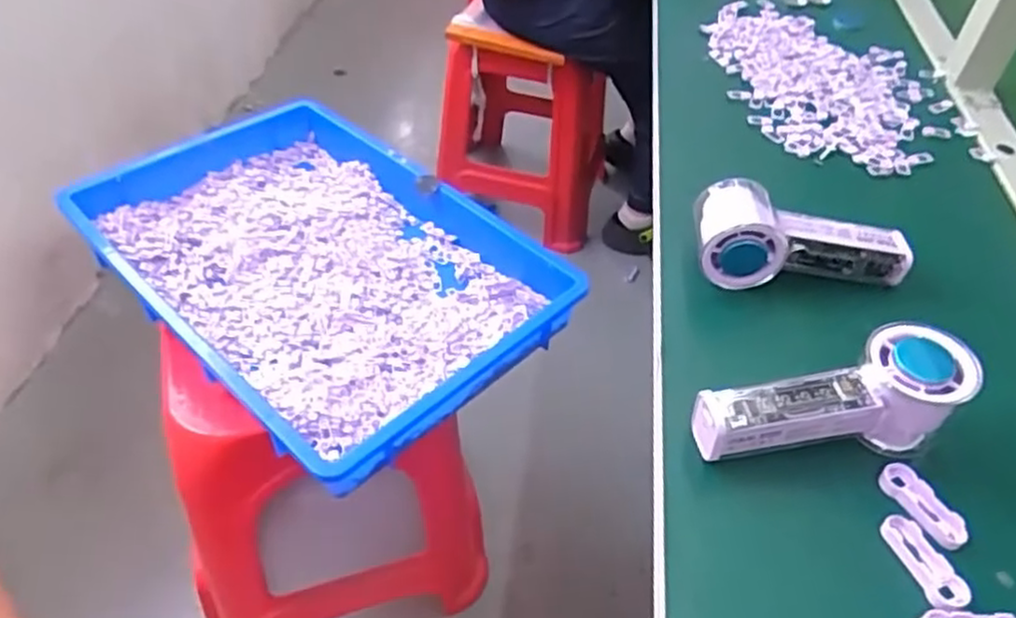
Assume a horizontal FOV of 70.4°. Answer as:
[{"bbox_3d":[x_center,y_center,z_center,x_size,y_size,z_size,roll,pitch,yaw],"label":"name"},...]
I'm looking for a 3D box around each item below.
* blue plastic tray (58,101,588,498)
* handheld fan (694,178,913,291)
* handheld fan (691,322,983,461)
[{"bbox_3d":[-0.226,-0.060,0.860,0.539,0.068,0.370,35,53,27],"label":"blue plastic tray"},{"bbox_3d":[0.212,-0.056,0.528,0.152,0.048,0.069,1,46,-2],"label":"handheld fan"},{"bbox_3d":[0.187,0.059,0.427,0.156,0.058,0.049,-13,46,1],"label":"handheld fan"}]

